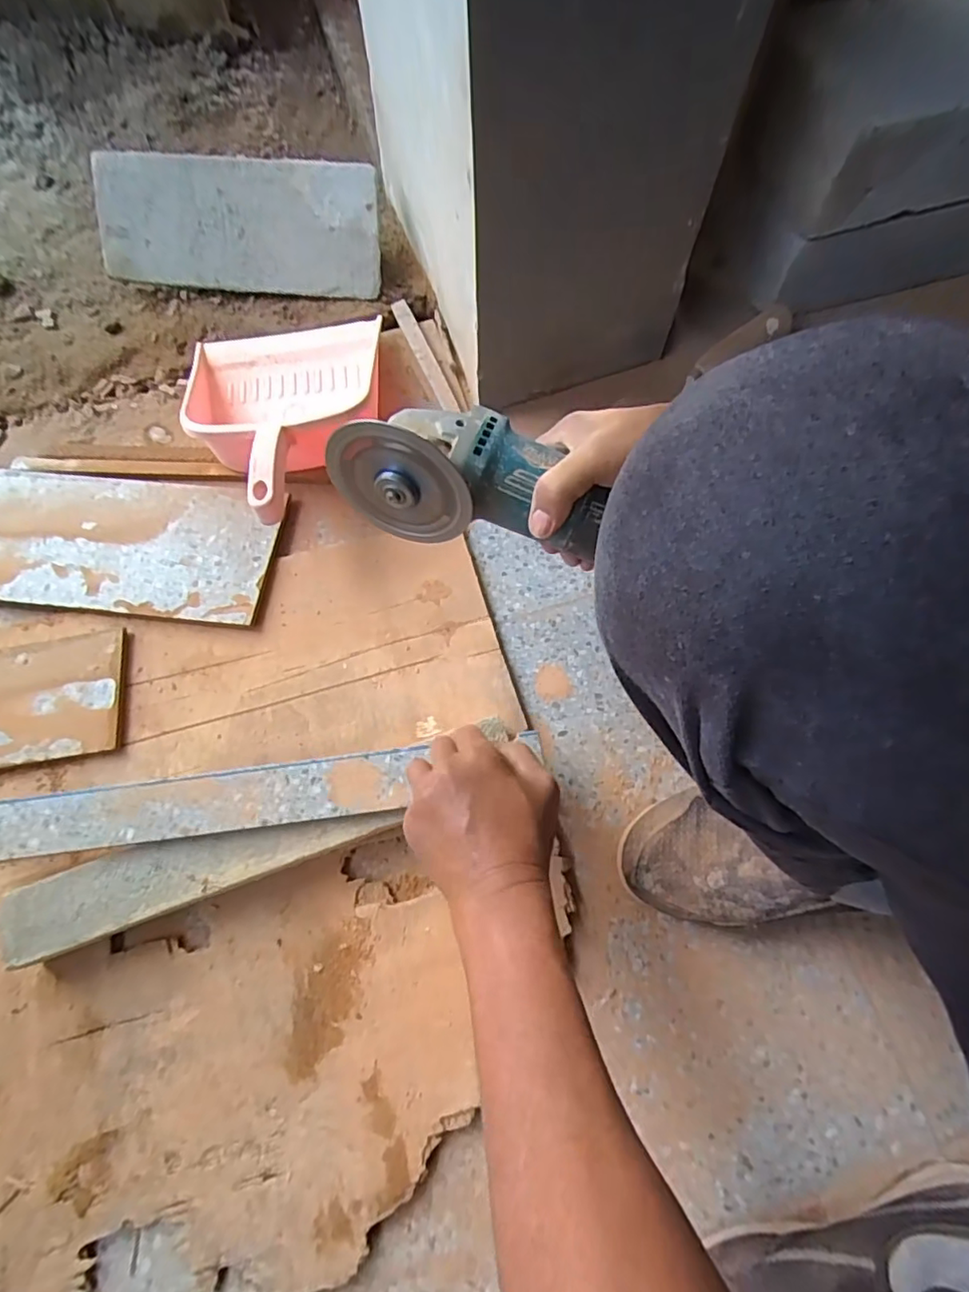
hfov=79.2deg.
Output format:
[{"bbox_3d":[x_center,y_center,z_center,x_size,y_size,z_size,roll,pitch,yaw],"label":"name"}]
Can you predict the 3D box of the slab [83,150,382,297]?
[{"bbox_3d":[-0.300,-0.509,0.710,0.338,0.016,0.138,4,111,3],"label":"slab"}]

